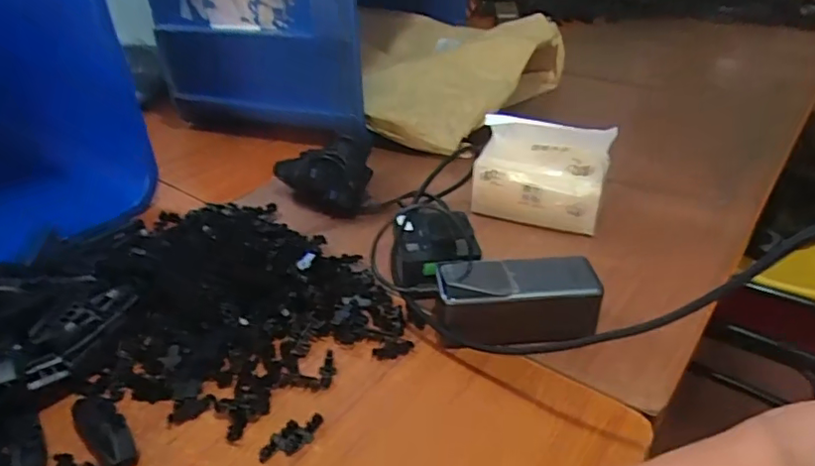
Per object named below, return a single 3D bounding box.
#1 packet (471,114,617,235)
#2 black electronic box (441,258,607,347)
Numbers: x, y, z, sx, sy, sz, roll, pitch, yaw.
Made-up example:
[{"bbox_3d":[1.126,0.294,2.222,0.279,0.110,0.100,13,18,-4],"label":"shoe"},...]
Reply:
[{"bbox_3d":[0.140,-0.065,0.607,0.131,0.107,0.054,11,36,18],"label":"packet"},{"bbox_3d":[0.090,0.056,0.477,0.126,0.050,0.055,-2,34,-1],"label":"black electronic box"}]

